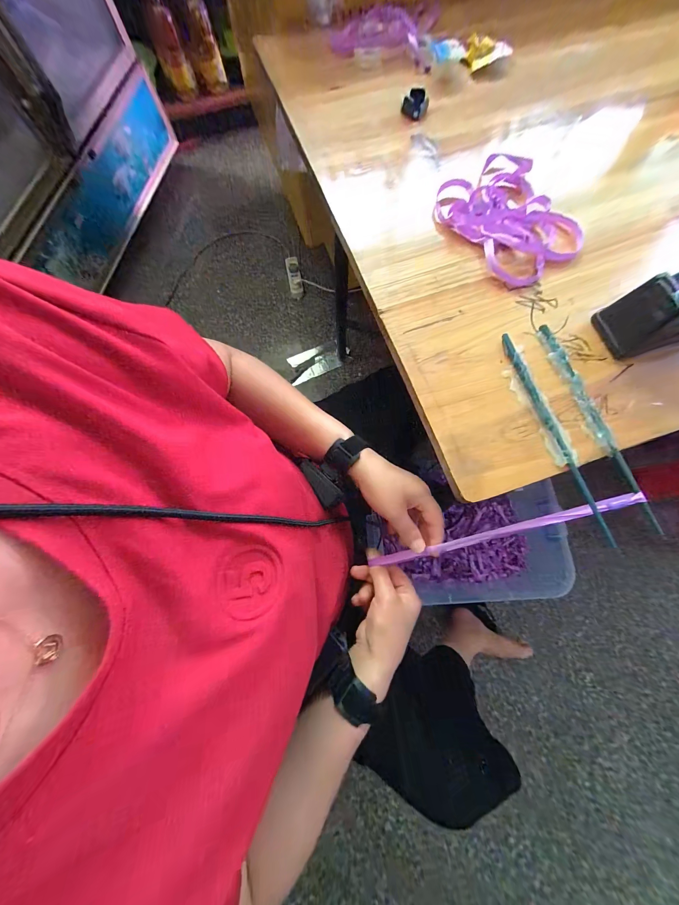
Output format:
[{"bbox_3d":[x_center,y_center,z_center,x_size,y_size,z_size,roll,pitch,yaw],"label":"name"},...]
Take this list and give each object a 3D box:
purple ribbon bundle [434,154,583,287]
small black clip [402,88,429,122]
[{"bbox_3d":[0.218,-0.304,0.361,0.143,0.023,0.179,-32,77,-8],"label":"purple ribbon bundle"},{"bbox_3d":[0.109,-0.500,0.414,0.031,0.019,0.034,0,75,0],"label":"small black clip"}]

